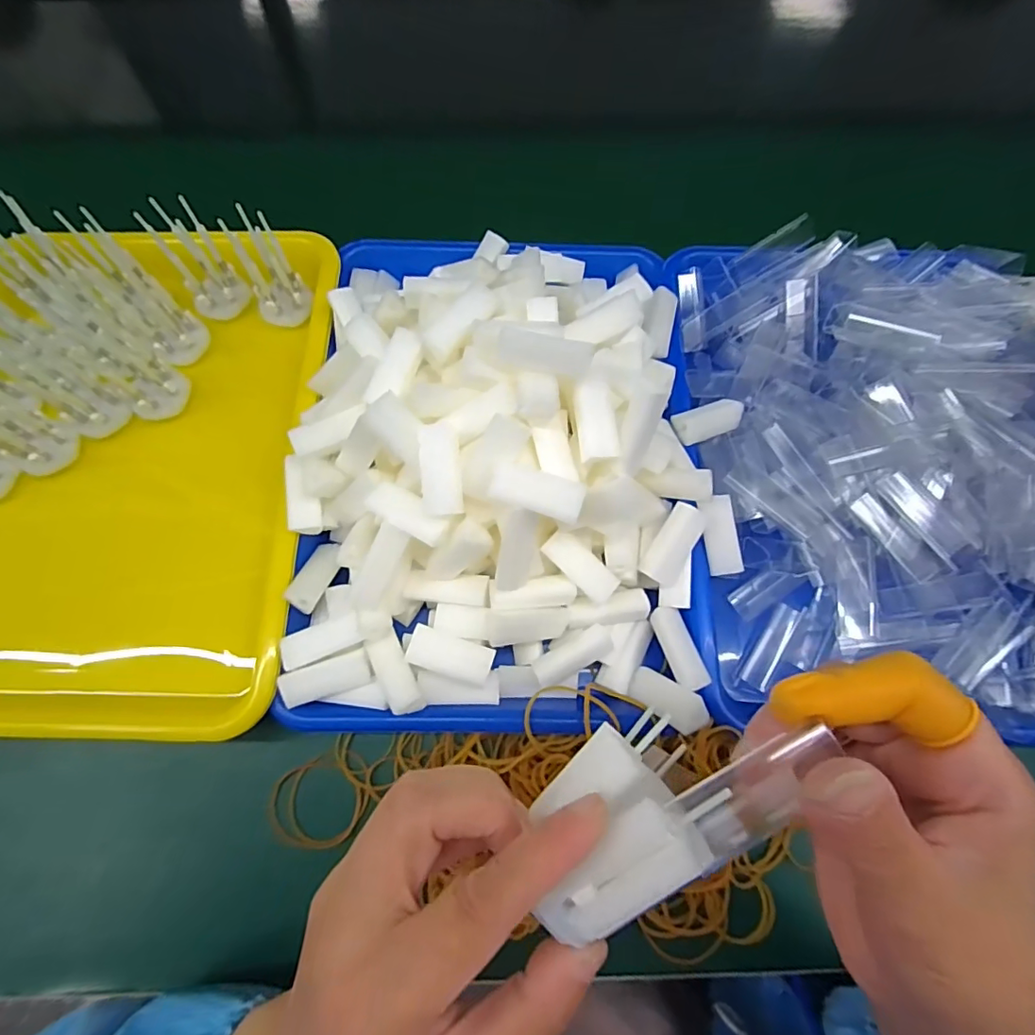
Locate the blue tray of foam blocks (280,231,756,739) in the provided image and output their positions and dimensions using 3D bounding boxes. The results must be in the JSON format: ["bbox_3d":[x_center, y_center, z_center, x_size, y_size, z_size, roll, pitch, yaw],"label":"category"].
[{"bbox_3d":[-0.002,-0.048,0.303,0.244,0.087,0.314,0,71,0],"label":"blue tray of foam blocks"}]

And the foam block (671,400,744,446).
[{"bbox_3d":[0.121,-0.061,0.328,0.047,0.009,0.020,-20,72,-7],"label":"foam block"}]

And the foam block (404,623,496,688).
[{"bbox_3d":[-0.036,0.074,0.282,0.044,0.009,0.021,17,71,5],"label":"foam block"}]

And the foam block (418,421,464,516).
[{"bbox_3d":[-0.039,-0.024,0.267,0.020,0.007,0.046,-4,86,-2],"label":"foam block"}]

